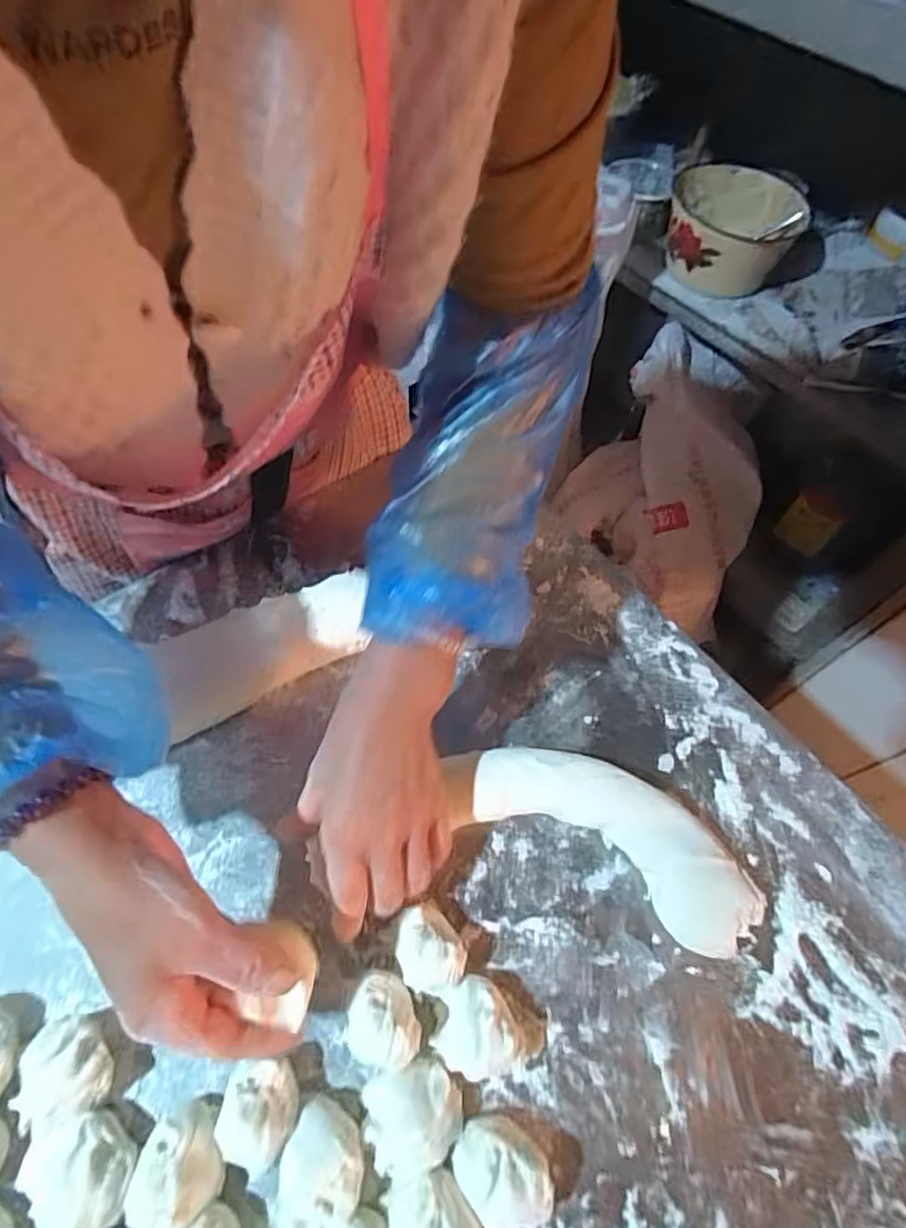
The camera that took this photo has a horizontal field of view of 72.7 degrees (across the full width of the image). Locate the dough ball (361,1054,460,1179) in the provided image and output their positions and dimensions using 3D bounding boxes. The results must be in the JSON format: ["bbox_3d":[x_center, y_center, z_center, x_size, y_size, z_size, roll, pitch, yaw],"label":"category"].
[{"bbox_3d":[-0.023,0.282,0.347,0.053,0.033,0.045,-19,62,-14],"label":"dough ball"}]

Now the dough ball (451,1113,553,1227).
[{"bbox_3d":[0.026,0.302,0.334,0.049,0.040,0.042,39,64,18],"label":"dough ball"}]

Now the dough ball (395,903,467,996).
[{"bbox_3d":[-0.017,0.212,0.385,0.038,0.040,0.048,-34,67,-21],"label":"dough ball"}]

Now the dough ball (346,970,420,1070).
[{"bbox_3d":[-0.039,0.239,0.365,0.045,0.038,0.048,3,59,-2],"label":"dough ball"}]

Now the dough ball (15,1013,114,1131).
[{"bbox_3d":[-0.219,0.255,0.348,0.050,0.033,0.049,2,59,-3],"label":"dough ball"}]

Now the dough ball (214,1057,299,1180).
[{"bbox_3d":[-0.109,0.277,0.341,0.043,0.039,0.054,17,60,6],"label":"dough ball"}]

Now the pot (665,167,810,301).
[{"bbox_3d":[0.450,-0.621,1.010,0.206,0.121,0.208,21,60,9],"label":"pot"}]

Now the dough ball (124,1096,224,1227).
[{"bbox_3d":[-0.150,0.297,0.328,0.047,0.039,0.047,2,59,-3],"label":"dough ball"}]

